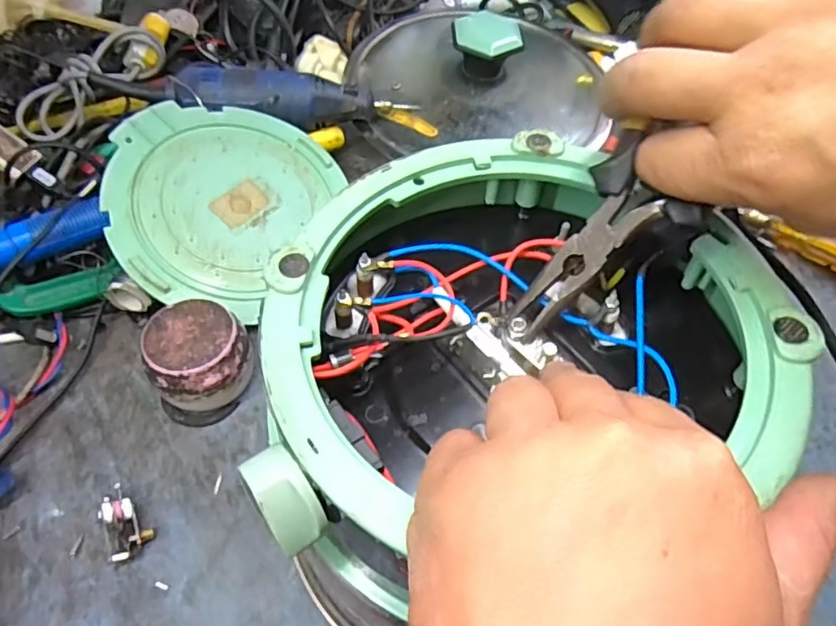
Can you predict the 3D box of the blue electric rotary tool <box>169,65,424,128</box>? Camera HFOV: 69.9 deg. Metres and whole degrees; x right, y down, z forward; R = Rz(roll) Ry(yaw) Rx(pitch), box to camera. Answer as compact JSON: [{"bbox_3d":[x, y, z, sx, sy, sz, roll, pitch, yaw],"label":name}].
[{"bbox_3d":[-0.102,-0.177,0.493,0.196,0.039,0.039,-1,53,-2],"label":"blue electric rotary tool"}]

